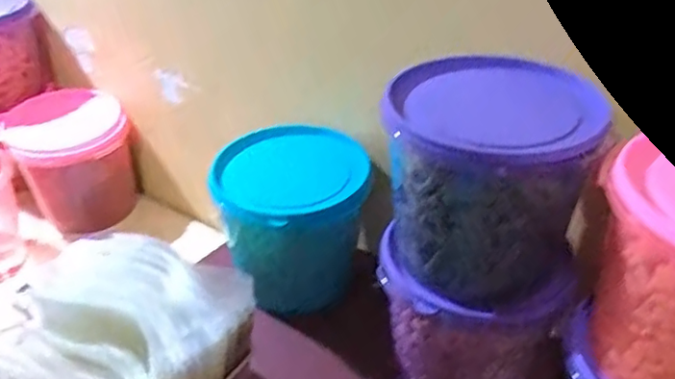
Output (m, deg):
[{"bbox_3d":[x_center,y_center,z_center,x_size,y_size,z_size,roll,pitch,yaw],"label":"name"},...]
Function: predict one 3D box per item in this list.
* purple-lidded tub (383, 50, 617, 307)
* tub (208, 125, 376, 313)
[{"bbox_3d":[0.143,-0.011,0.639,0.191,0.183,0.188,0,35,0],"label":"purple-lidded tub"},{"bbox_3d":[-0.062,0.048,0.846,0.178,0.215,0.163,0,35,0],"label":"tub"}]

